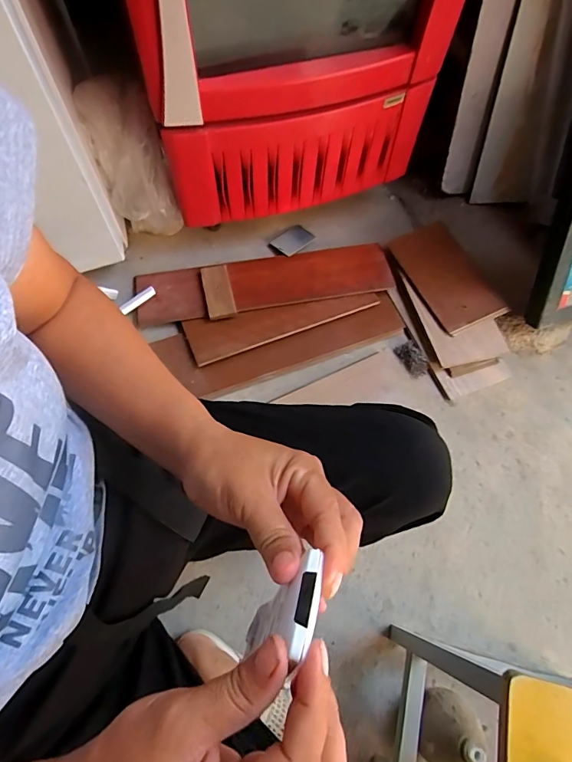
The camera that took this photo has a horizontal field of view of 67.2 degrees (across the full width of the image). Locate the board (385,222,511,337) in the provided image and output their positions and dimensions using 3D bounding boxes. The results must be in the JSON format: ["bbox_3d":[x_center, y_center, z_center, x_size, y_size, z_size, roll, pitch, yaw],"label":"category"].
[{"bbox_3d":[0.387,-0.256,1.056,0.177,0.013,0.292,-23,68,-9],"label":"board"}]

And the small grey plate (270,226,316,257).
[{"bbox_3d":[0.018,-0.362,1.103,0.099,0.007,0.063,-40,74,-17],"label":"small grey plate"}]

